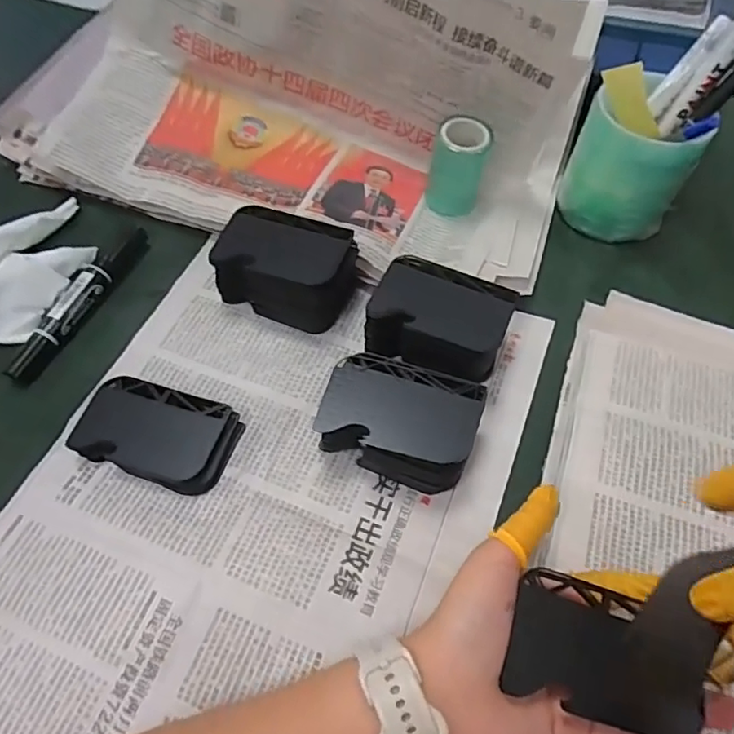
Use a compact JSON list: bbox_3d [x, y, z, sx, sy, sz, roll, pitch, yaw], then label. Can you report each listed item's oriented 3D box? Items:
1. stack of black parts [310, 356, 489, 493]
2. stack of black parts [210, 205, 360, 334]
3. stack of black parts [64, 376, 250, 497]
[{"bbox_3d":[0.019,0.035,0.344,0.091,0.047,0.062,13,59,8],"label":"stack of black parts"},{"bbox_3d":[-0.057,-0.068,0.407,0.089,0.054,0.056,15,59,9],"label":"stack of black parts"},{"bbox_3d":[-0.130,0.040,0.355,0.091,0.019,0.056,16,59,10],"label":"stack of black parts"}]

